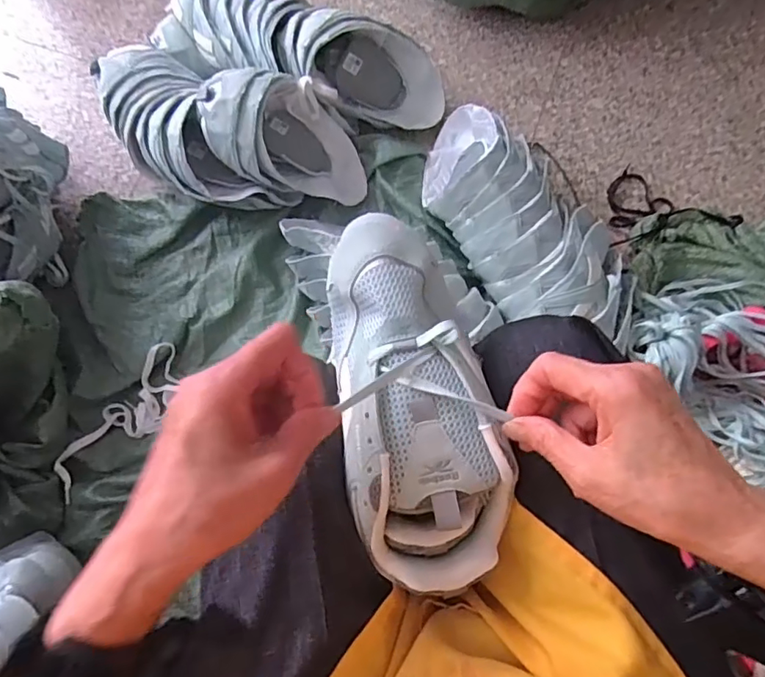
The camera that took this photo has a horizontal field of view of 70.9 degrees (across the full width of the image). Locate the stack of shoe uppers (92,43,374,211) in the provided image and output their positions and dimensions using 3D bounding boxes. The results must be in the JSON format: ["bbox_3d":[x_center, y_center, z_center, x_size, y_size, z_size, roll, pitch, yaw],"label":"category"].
[{"bbox_3d":[-0.251,-0.320,0.855,0.444,0.182,0.218,13,74,5],"label":"stack of shoe uppers"}]

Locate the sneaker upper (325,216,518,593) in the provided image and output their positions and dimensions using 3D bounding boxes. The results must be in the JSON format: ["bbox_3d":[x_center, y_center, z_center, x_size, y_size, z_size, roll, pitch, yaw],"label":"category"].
[{"bbox_3d":[0.018,0.037,0.364,0.102,0.055,0.246,-12,81,-3],"label":"sneaker upper"}]

